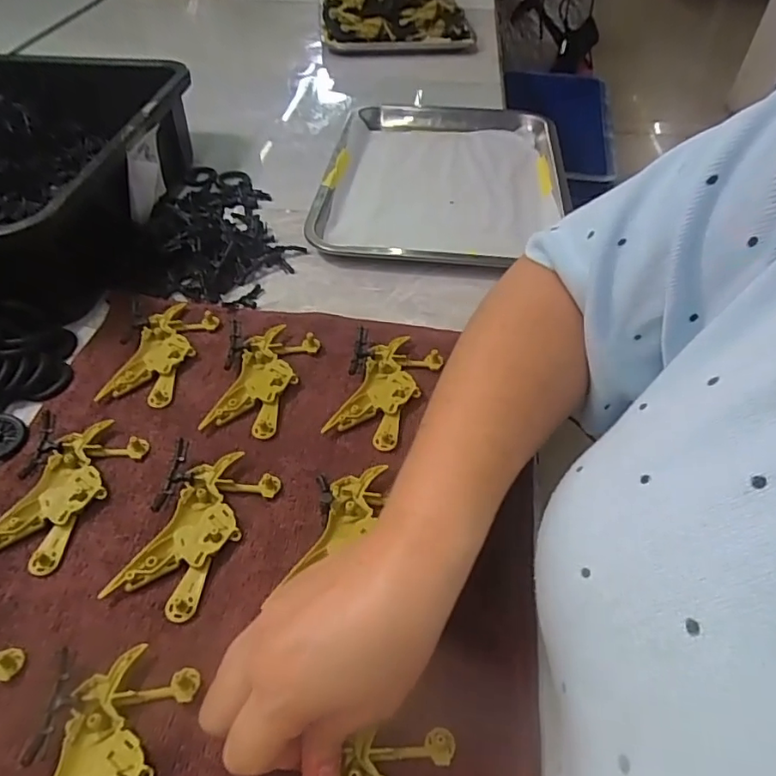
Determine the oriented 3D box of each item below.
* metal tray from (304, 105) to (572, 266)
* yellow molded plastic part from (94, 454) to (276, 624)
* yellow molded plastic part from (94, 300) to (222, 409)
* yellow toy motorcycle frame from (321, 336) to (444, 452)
[{"bbox_3d":[0.067,-0.236,0.624,0.267,0.026,0.337,6,47,4],"label":"metal tray"},{"bbox_3d":[-0.111,0.083,0.328,0.048,0.010,0.099,19,49,16],"label":"yellow molded plastic part"},{"bbox_3d":[-0.172,-0.028,0.428,0.048,0.013,0.100,9,47,7],"label":"yellow molded plastic part"},{"bbox_3d":[-0.001,0.002,0.405,0.049,0.014,0.098,20,50,17],"label":"yellow toy motorcycle frame"}]

